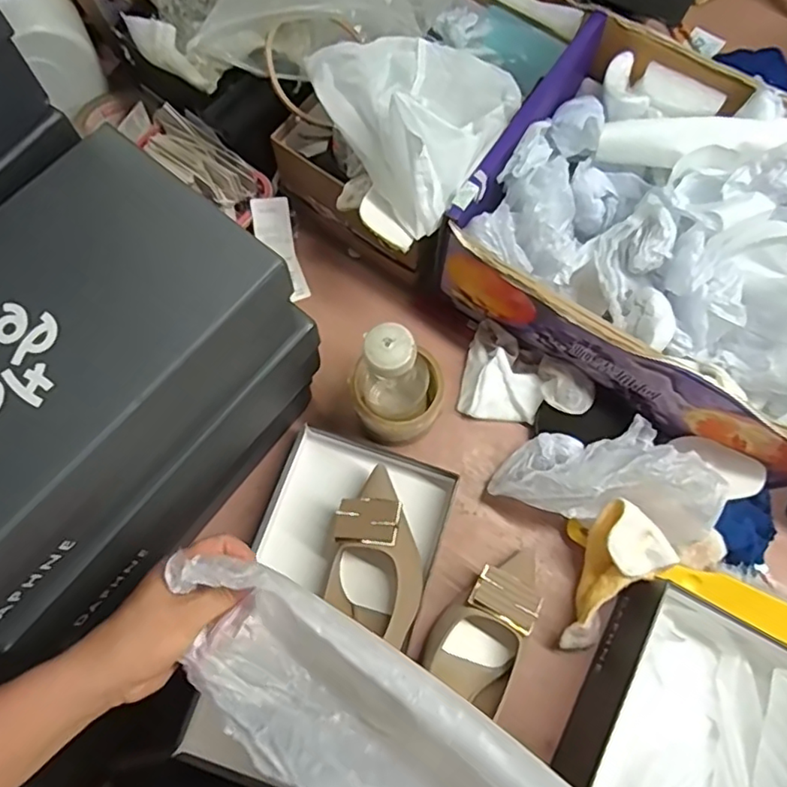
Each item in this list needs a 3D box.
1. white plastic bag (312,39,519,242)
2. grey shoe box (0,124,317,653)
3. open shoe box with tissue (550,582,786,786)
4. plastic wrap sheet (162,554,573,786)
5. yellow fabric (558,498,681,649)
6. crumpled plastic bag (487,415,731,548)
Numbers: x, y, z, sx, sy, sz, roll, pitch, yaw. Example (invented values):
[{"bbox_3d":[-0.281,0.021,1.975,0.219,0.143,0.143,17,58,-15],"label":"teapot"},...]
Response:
[{"bbox_3d":[0.035,-0.264,0.530,0.181,0.077,0.181,-32,76,-10],"label":"white plastic bag"},{"bbox_3d":[-0.220,-0.005,0.384,0.163,0.119,0.284,38,76,10],"label":"grey shoe box"},{"bbox_3d":[0.222,0.325,0.481,0.158,0.086,0.309,28,74,8],"label":"open shoe box with tissue"},{"bbox_3d":[0.015,0.218,0.354,0.353,0.077,0.086,27,74,19],"label":"plastic wrap sheet"},{"bbox_3d":[0.197,0.168,0.531,0.068,0.036,0.138,27,100,7],"label":"yellow fabric"},{"bbox_3d":[0.192,0.067,0.538,0.191,0.073,0.101,5,72,15],"label":"crumpled plastic bag"}]

